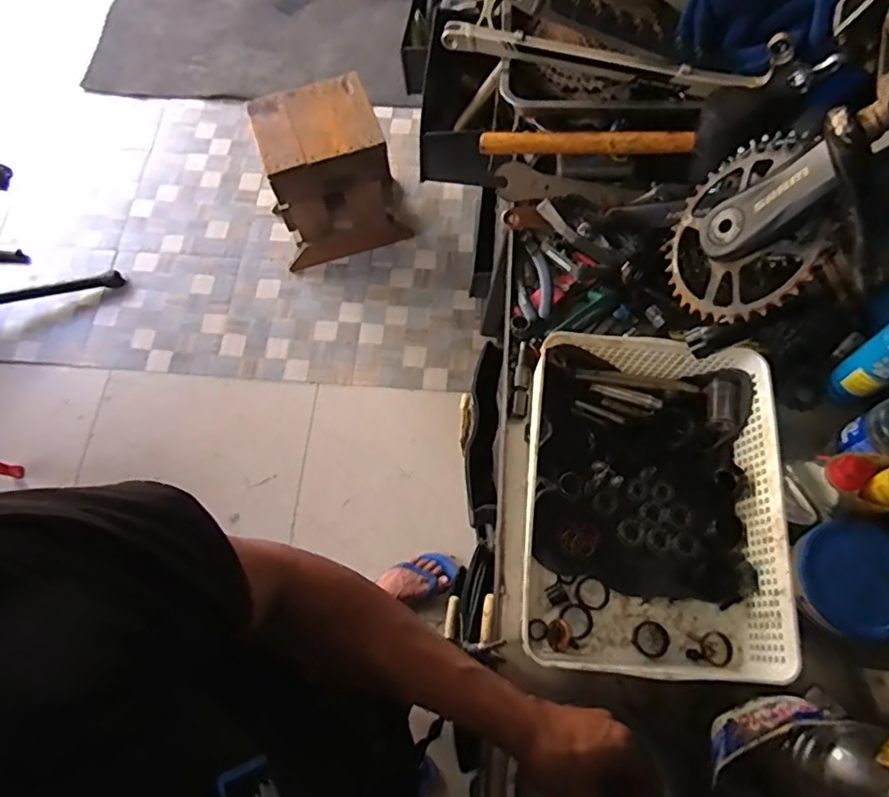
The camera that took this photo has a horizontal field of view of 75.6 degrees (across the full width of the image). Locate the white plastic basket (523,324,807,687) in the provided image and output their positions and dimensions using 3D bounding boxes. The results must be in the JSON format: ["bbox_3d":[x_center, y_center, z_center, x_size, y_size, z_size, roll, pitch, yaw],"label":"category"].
[{"bbox_3d":[0.211,0.104,0.603,0.253,0.080,0.329,4,69,2],"label":"white plastic basket"}]

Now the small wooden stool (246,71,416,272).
[{"bbox_3d":[-0.328,-0.635,1.645,0.350,0.400,0.255,-19,70,-6],"label":"small wooden stool"}]

